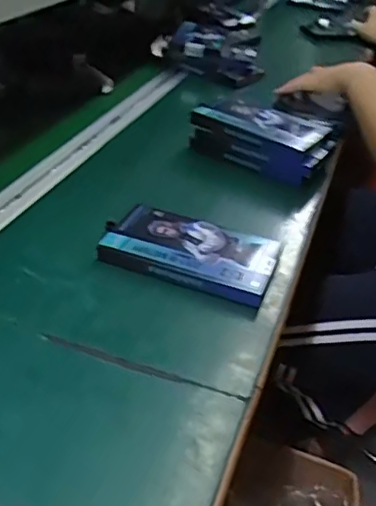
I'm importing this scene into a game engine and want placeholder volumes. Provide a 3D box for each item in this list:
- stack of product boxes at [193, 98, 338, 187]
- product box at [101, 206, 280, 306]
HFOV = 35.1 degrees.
[{"bbox_3d":[0.097,-0.156,0.799,0.175,0.051,0.106,19,36,19],"label":"stack of product boxes"},{"bbox_3d":[0.002,-0.002,0.598,0.168,0.020,0.096,14,35,13],"label":"product box"}]

